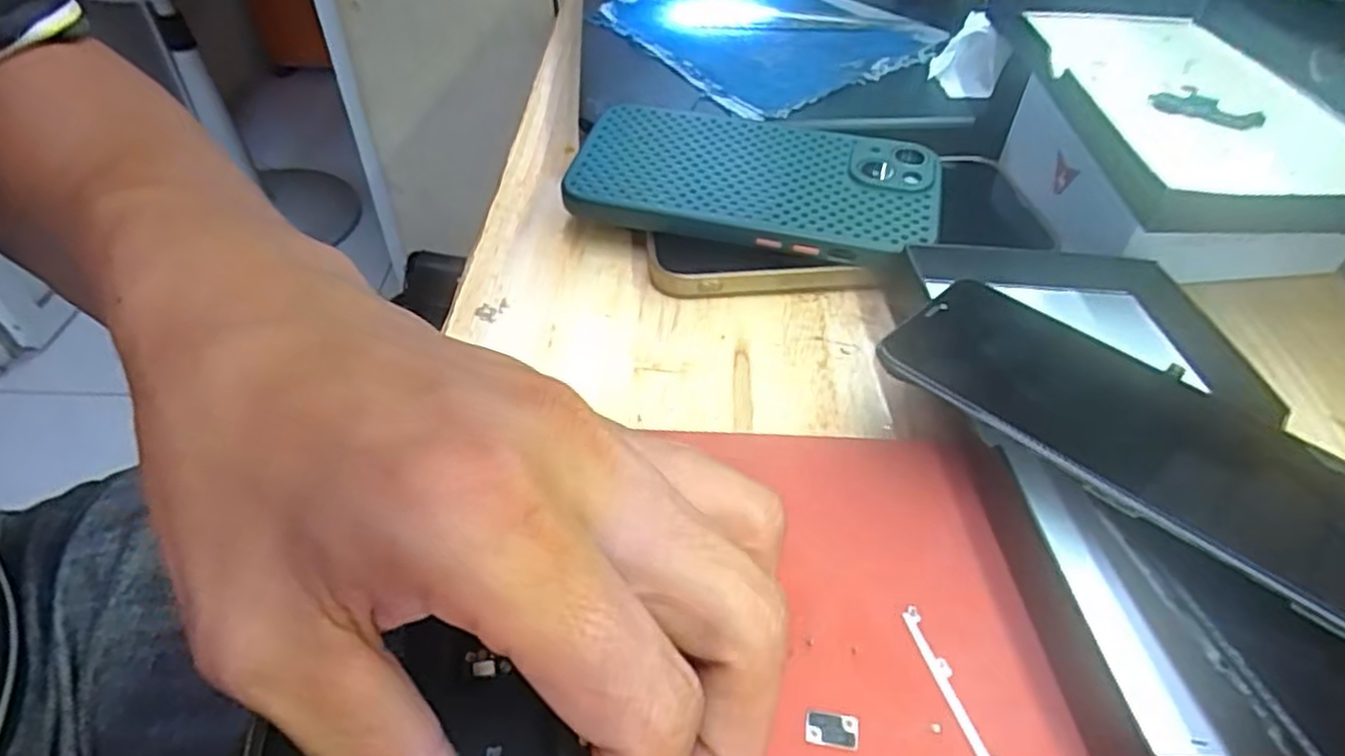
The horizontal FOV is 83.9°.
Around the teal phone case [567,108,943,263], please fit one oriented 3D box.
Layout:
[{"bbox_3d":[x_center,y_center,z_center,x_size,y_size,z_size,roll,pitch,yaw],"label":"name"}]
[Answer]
[{"bbox_3d":[0.034,-0.083,0.307,0.144,0.009,0.073,12,57,10],"label":"teal phone case"}]

